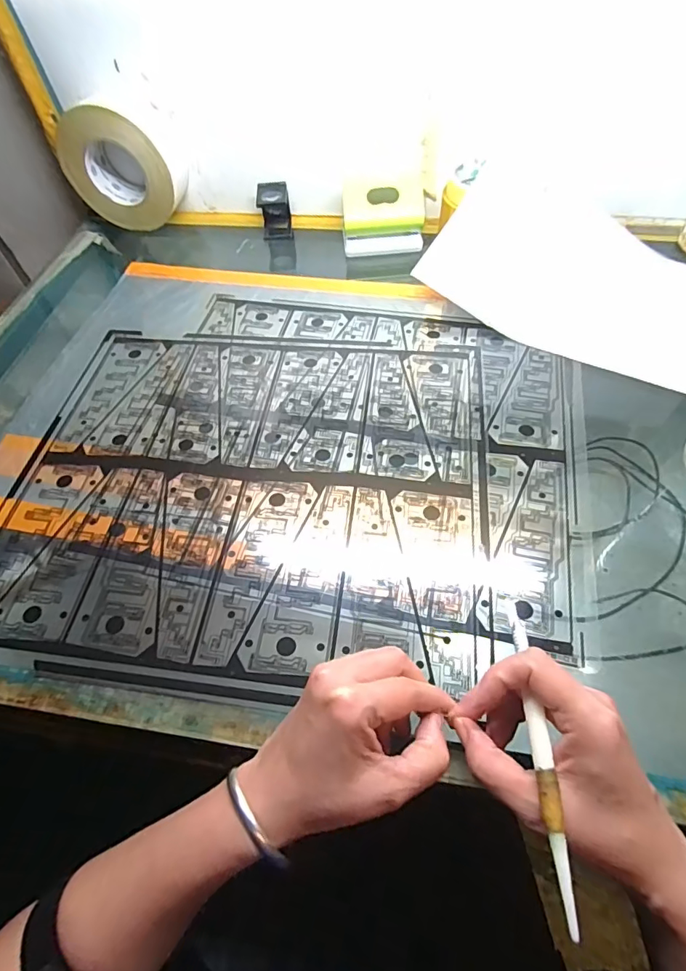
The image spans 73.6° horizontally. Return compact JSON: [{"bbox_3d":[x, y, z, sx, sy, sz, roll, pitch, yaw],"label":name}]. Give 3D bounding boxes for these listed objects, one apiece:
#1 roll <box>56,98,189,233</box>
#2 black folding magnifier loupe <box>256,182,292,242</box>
[{"bbox_3d":[-0.279,-0.404,0.587,0.143,0.127,0.051,0,57,4],"label":"roll"},{"bbox_3d":[-0.090,-0.364,0.612,0.042,0.061,0.039,-8,57,-1],"label":"black folding magnifier loupe"}]

